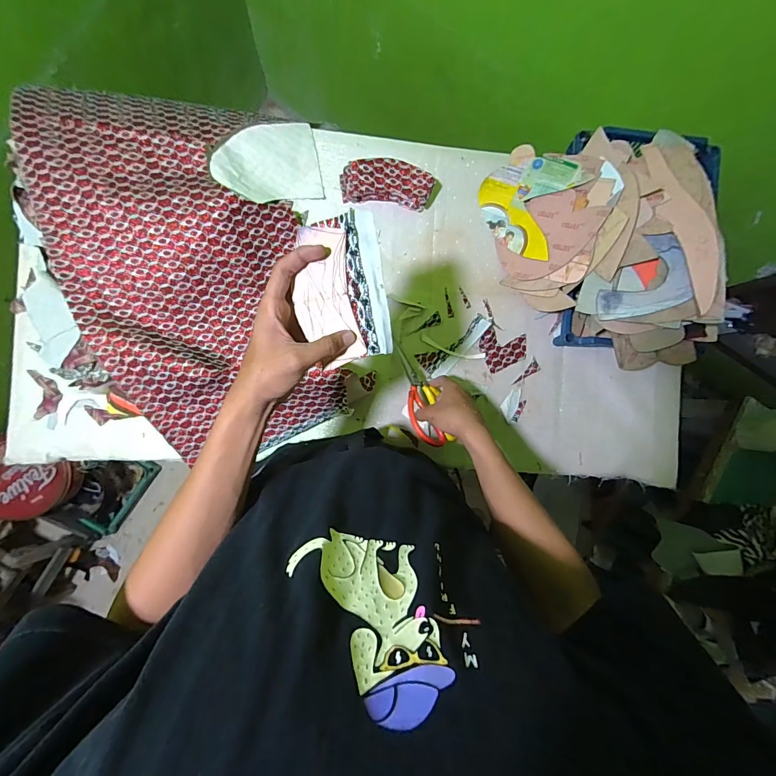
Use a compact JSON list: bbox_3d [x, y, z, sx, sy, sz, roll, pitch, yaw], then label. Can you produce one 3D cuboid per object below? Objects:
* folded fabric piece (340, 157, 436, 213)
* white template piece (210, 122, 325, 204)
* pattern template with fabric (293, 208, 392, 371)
[{"bbox_3d":[-0.002,-0.363,0.656,0.156,0.043,0.065,6,87,-8],"label":"folded fabric piece"},{"bbox_3d":[-0.206,-0.388,0.635,0.180,0.016,0.131,-20,97,-24],"label":"white template piece"},{"bbox_3d":[-0.046,-0.095,0.361,0.087,0.018,0.137,-11,90,-8],"label":"pattern template with fabric"}]

